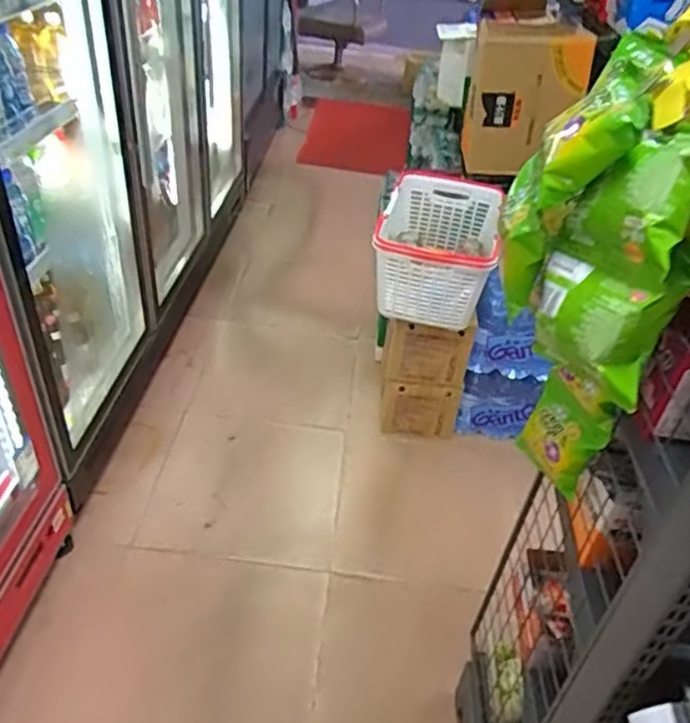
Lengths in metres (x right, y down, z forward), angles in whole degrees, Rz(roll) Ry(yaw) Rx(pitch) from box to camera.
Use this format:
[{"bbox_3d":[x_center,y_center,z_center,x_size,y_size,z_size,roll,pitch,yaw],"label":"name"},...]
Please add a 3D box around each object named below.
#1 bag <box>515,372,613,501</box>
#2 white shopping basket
[{"bbox_3d":[0.272,0.097,0.844,0.041,0.123,0.101,-18,45,-28],"label":"bag"},{"bbox_3d":[0.237,-0.313,1.825,0.267,0.245,0.411,10,39,4],"label":"white shopping basket"}]

